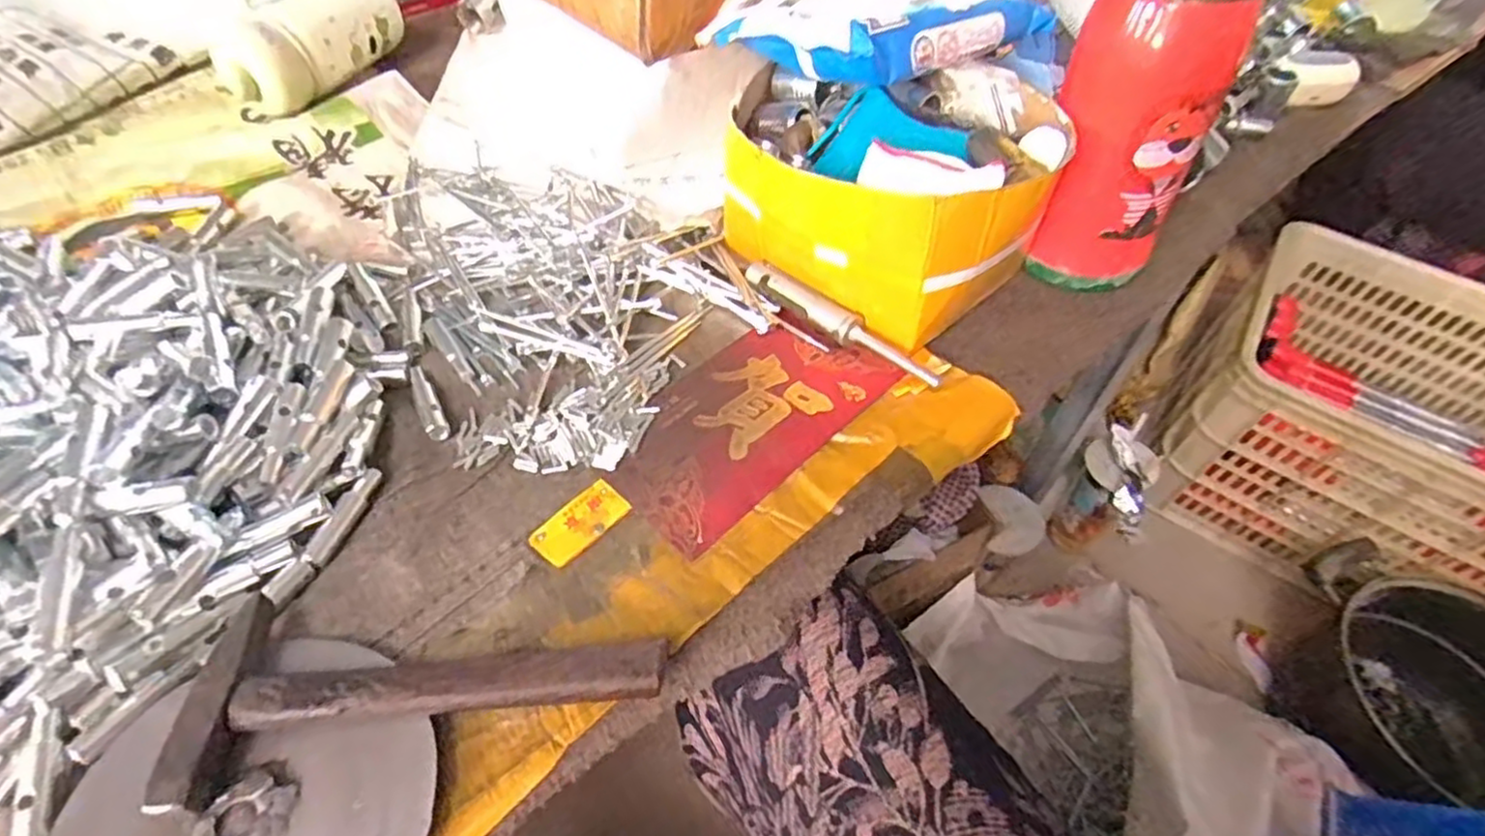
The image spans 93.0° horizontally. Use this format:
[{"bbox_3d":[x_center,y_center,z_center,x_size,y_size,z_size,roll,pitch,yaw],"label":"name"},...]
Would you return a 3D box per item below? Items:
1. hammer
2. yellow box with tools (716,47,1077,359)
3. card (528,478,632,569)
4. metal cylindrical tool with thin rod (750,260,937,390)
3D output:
[{"bbox_3d":[-0.117,0.107,0.273,0.170,0.026,0.071,-1,53,-3],"label":"hammer"},{"bbox_3d":[0.082,-0.139,0.415,0.169,0.095,0.136,37,59,23],"label":"yellow box with tools"},{"bbox_3d":[-0.077,0.049,0.334,0.024,0.004,0.045,36,59,22],"label":"card"},{"bbox_3d":[0.054,-0.056,0.404,0.135,0.015,0.017,36,59,22],"label":"metal cylindrical tool with thin rod"}]

